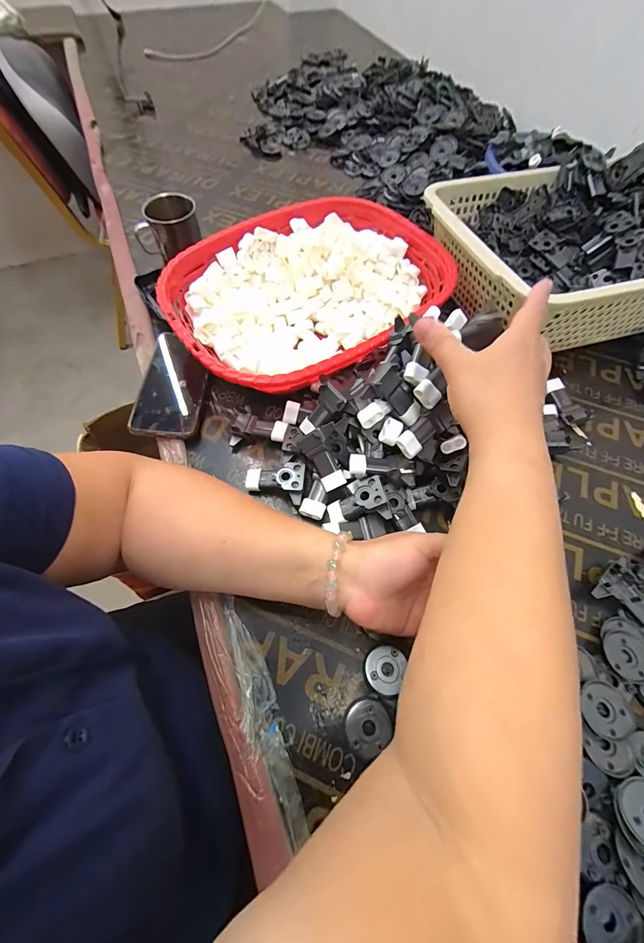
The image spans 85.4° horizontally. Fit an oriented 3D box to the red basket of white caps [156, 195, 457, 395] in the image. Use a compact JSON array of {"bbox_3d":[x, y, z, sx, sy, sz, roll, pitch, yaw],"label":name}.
[{"bbox_3d":[-0.012,-0.226,0.465,0.357,0.080,0.271,-31,68,-15],"label":"red basket of white caps"}]

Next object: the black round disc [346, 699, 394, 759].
[{"bbox_3d":[0.039,0.216,0.295,0.038,0.007,0.035,0,63,0],"label":"black round disc"}]

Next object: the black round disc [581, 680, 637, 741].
[{"bbox_3d":[0.245,0.203,0.299,0.039,0.006,0.041,0,63,0],"label":"black round disc"}]

